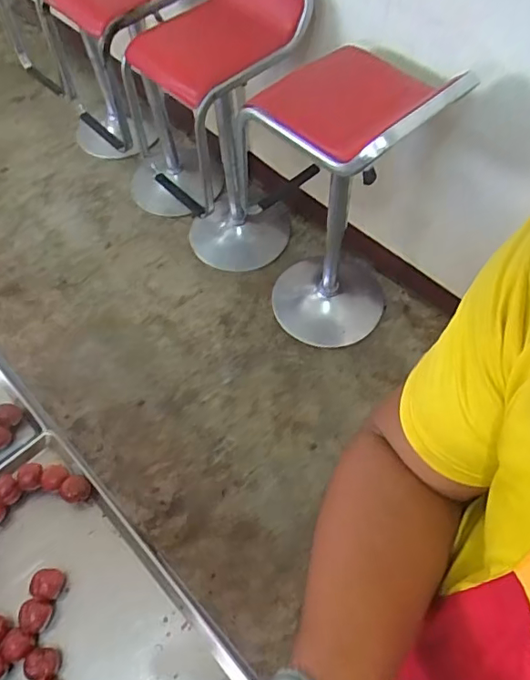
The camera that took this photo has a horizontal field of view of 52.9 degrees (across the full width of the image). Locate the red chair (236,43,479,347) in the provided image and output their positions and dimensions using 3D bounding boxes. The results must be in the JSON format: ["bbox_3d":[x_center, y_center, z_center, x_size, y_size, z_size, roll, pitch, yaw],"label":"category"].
[{"bbox_3d":[0.220,-0.383,1.541,0.437,0.874,0.428,-38,64,-19],"label":"red chair"}]

